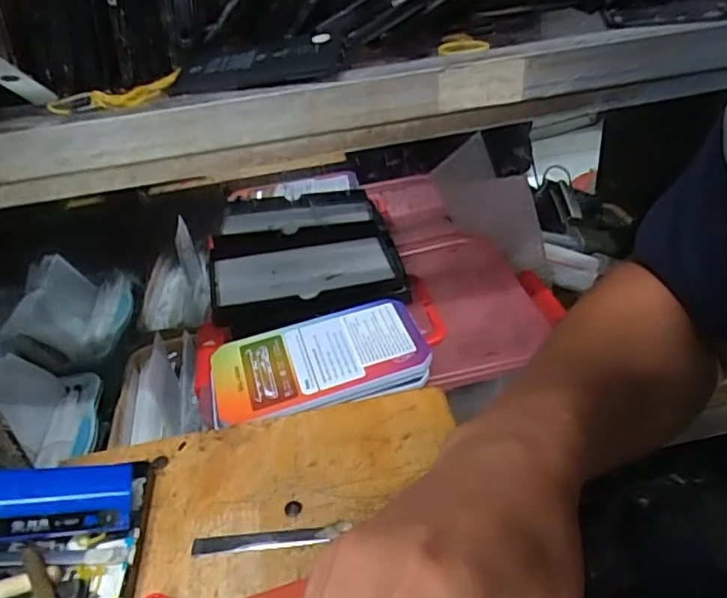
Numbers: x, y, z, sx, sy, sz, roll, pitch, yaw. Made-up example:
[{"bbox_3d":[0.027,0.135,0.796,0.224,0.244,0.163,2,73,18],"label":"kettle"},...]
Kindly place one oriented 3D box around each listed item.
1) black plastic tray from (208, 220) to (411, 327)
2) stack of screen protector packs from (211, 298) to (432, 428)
[{"bbox_3d":[-0.056,-0.029,0.593,0.191,0.039,0.126,-9,34,-3],"label":"black plastic tray"},{"bbox_3d":[-0.038,0.050,0.505,0.178,0.021,0.105,-12,34,-8],"label":"stack of screen protector packs"}]

